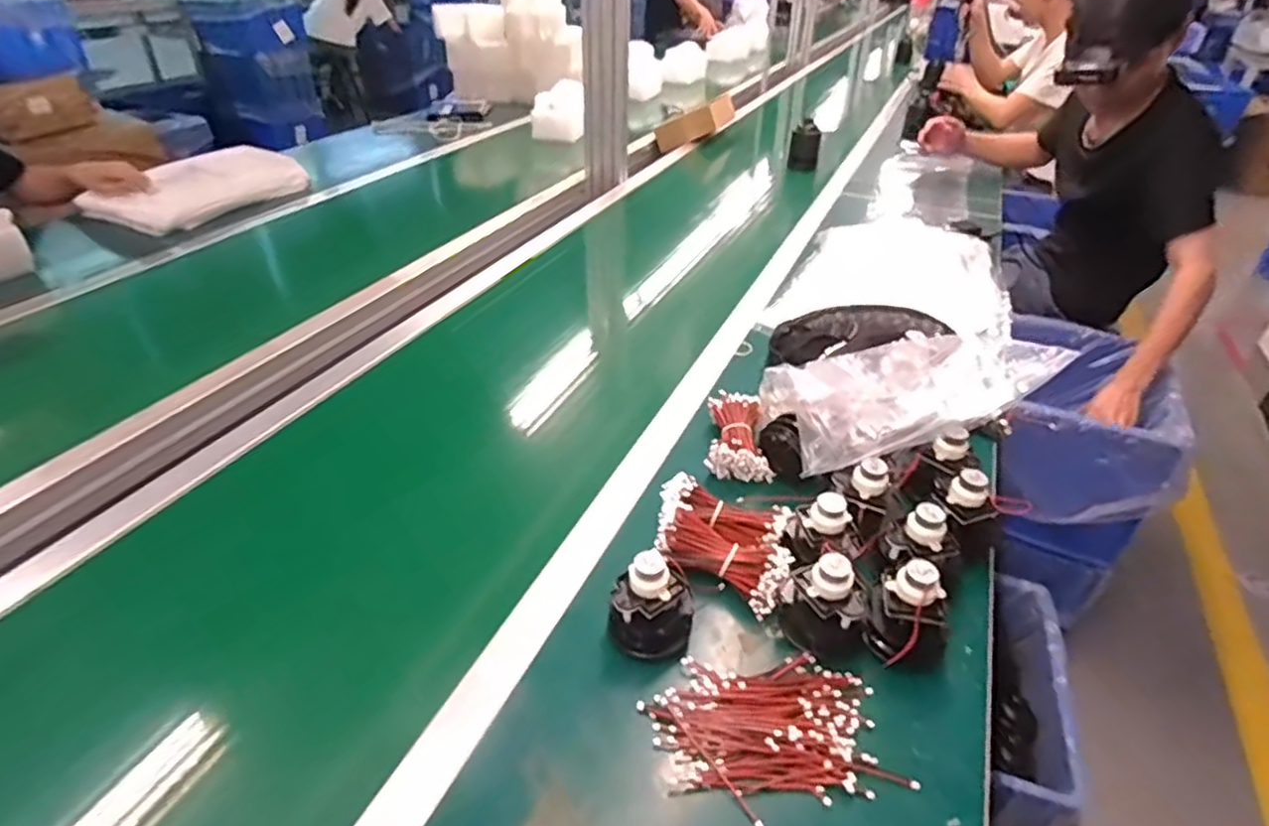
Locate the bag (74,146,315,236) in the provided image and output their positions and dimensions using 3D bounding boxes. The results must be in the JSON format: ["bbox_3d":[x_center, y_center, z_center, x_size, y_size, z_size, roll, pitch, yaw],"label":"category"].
[{"bbox_3d":[-0.881,-0.469,1.397,0.203,0.080,0.369,18,40,22],"label":"bag"}]

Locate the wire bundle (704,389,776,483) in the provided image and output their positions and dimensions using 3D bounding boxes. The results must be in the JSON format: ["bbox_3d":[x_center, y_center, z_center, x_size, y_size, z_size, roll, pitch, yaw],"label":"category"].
[{"bbox_3d":[0.119,0.024,0.767,0.070,0.040,0.118,4,36,5],"label":"wire bundle"}]

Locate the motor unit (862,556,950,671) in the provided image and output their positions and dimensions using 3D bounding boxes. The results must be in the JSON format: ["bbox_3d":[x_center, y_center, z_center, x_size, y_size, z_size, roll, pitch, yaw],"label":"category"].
[{"bbox_3d":[0.222,0.163,0.542,0.064,0.078,0.054,21,41,25],"label":"motor unit"}]

